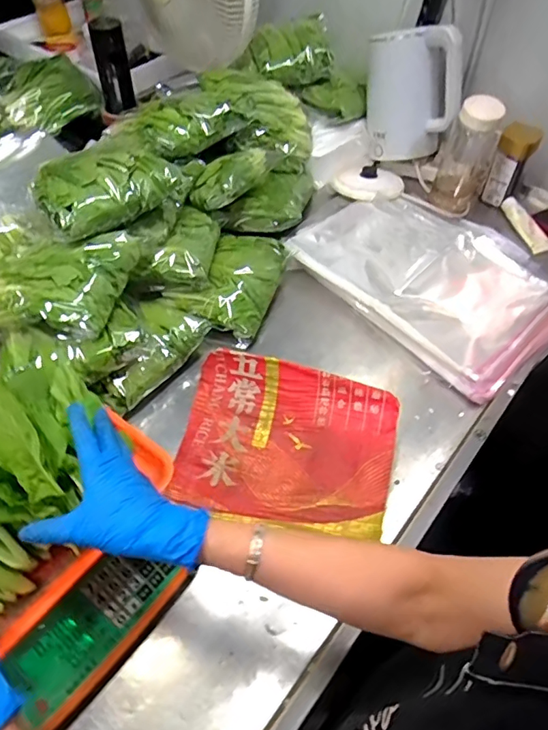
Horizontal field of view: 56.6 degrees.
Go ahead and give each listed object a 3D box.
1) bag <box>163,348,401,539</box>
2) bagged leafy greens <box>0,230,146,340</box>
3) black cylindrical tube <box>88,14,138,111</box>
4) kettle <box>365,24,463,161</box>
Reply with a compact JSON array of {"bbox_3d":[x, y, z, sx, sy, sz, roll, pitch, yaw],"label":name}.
[{"bbox_3d":[0.011,0.104,0.646,0.274,0.064,0.215,13,52,8],"label":"bag"},{"bbox_3d":[-0.290,-0.125,0.688,0.180,0.059,0.184,11,52,7],"label":"bagged leafy greens"},{"bbox_3d":[-0.353,-0.654,1.122,0.071,0.188,0.066,-11,53,-10],"label":"black cylindrical tube"},{"bbox_3d":[0.288,-0.582,1.085,0.184,0.237,0.135,7,52,4],"label":"kettle"}]

